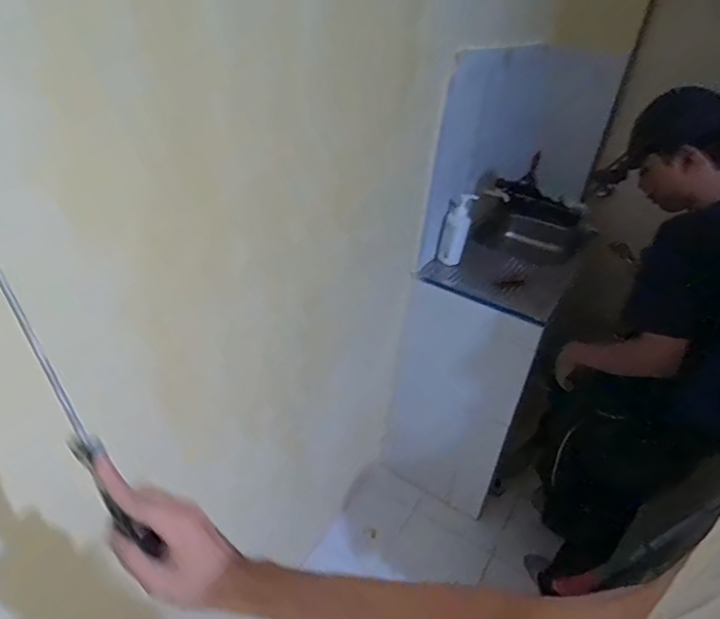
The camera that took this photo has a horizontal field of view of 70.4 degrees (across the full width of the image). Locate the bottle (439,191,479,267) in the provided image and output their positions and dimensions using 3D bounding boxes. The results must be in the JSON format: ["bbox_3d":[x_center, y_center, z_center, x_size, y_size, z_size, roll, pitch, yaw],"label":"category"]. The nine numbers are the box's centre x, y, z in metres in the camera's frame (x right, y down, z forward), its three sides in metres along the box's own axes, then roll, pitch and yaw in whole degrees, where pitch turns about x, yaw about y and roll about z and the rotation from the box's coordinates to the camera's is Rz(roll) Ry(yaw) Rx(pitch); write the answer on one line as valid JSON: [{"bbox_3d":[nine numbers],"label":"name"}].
[{"bbox_3d":[0.295,-0.243,1.561,0.082,0.208,0.081,12,35,6],"label":"bottle"}]

